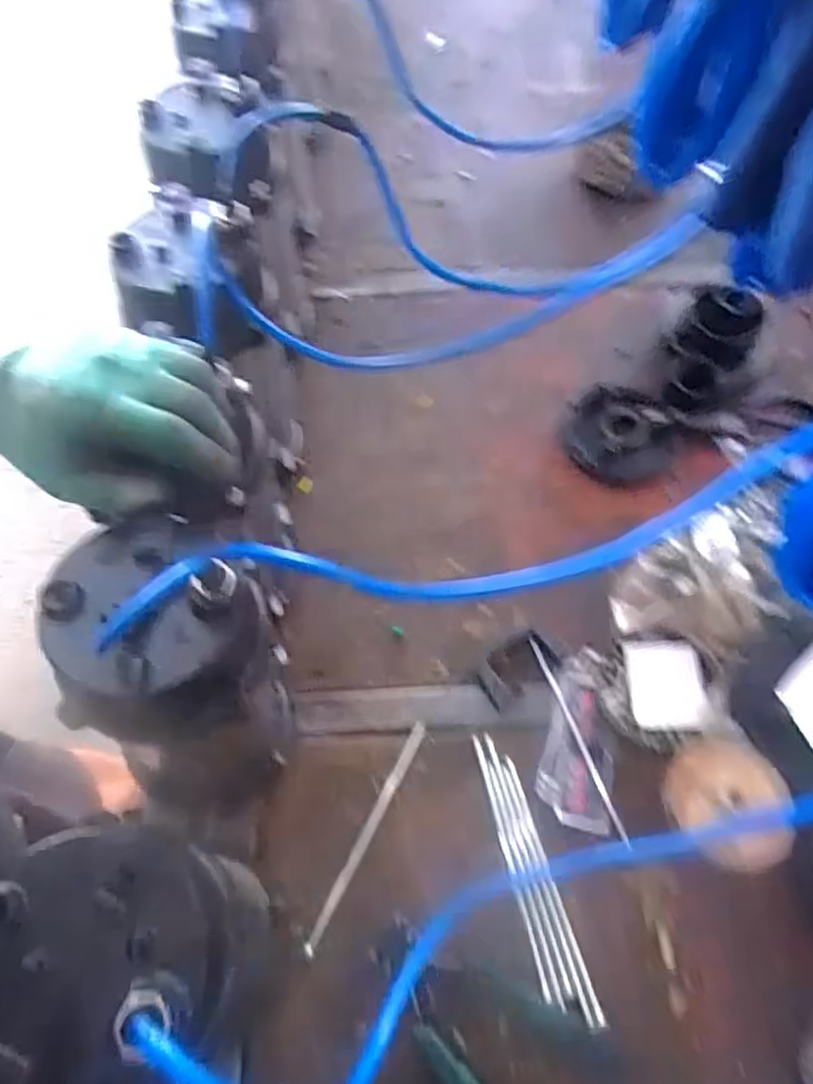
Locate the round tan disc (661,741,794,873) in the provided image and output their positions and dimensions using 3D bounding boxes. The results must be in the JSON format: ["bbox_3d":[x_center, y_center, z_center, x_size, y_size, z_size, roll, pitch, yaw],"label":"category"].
[{"bbox_3d":[0.248,0.203,0.533,0.086,0.012,0.091,-13,55,19],"label":"round tan disc"}]

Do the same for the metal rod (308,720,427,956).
[{"bbox_3d":[-0.032,0.234,0.556,0.011,0.007,0.189,24,66,15],"label":"metal rod"}]

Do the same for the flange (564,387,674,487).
[{"bbox_3d":[0.219,-0.111,0.716,0.103,0.017,0.111,-1,61,1],"label":"flange"}]

